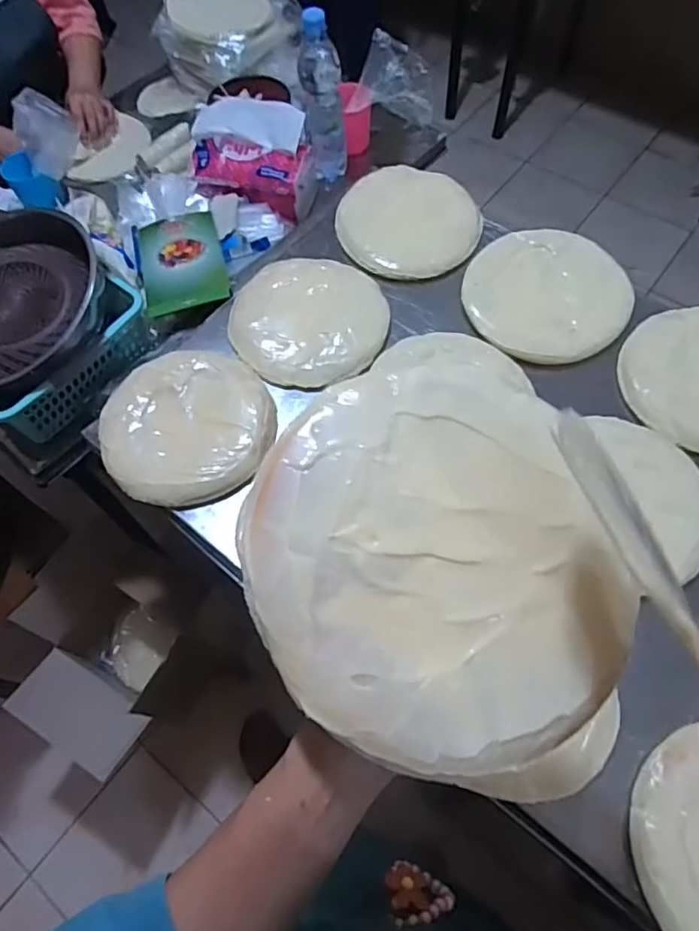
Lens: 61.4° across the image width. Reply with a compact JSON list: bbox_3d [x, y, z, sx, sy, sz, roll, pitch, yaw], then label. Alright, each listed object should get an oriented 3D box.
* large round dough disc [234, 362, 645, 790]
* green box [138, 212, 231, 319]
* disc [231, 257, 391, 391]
[{"bbox_3d":[0.041,0.046,0.280,0.165,0.010,0.188,-21,81,-12],"label":"large round dough disc"},{"bbox_3d":[-0.240,-0.294,0.839,0.118,0.033,0.172,-16,63,-5],"label":"green box"},{"bbox_3d":[-0.048,-0.193,0.754,0.191,0.034,0.197,-1,63,2],"label":"disc"}]

